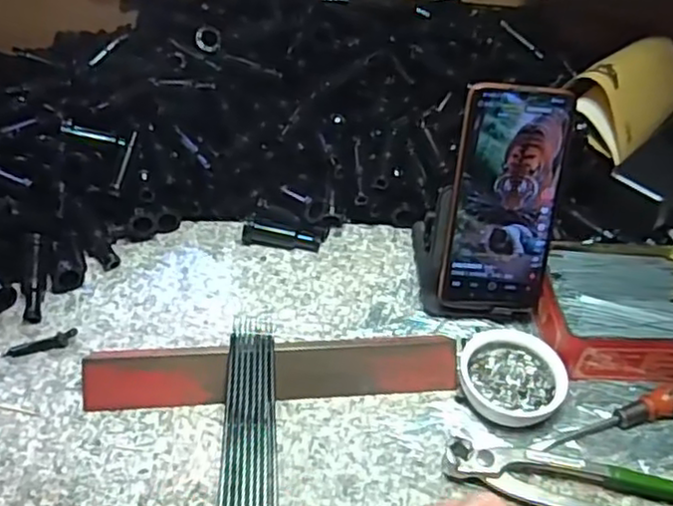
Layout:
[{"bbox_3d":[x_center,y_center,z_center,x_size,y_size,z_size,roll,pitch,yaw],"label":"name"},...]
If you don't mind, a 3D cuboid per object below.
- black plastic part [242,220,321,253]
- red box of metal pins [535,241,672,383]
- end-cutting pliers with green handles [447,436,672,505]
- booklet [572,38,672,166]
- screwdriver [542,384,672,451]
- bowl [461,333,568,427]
[{"bbox_3d":[-0.047,-0.014,0.592,0.065,0.017,0.014,5,44,1],"label":"black plastic part"},{"bbox_3d":[0.219,0.044,0.527,0.124,0.041,0.107,3,44,0],"label":"red box of metal pins"},{"bbox_3d":[0.170,0.153,0.435,0.197,0.020,0.041,10,45,6],"label":"end-cutting pliers with green handles"},{"bbox_3d":[0.292,-0.166,0.672,0.075,0.066,0.207,29,50,24],"label":"booklet"},{"bbox_3d":[0.207,0.109,0.477,0.137,0.024,0.016,-11,46,-14],"label":"screwdriver"},{"bbox_3d":[0.125,0.089,0.490,0.071,0.023,0.066,2,44,-2],"label":"bowl"}]

